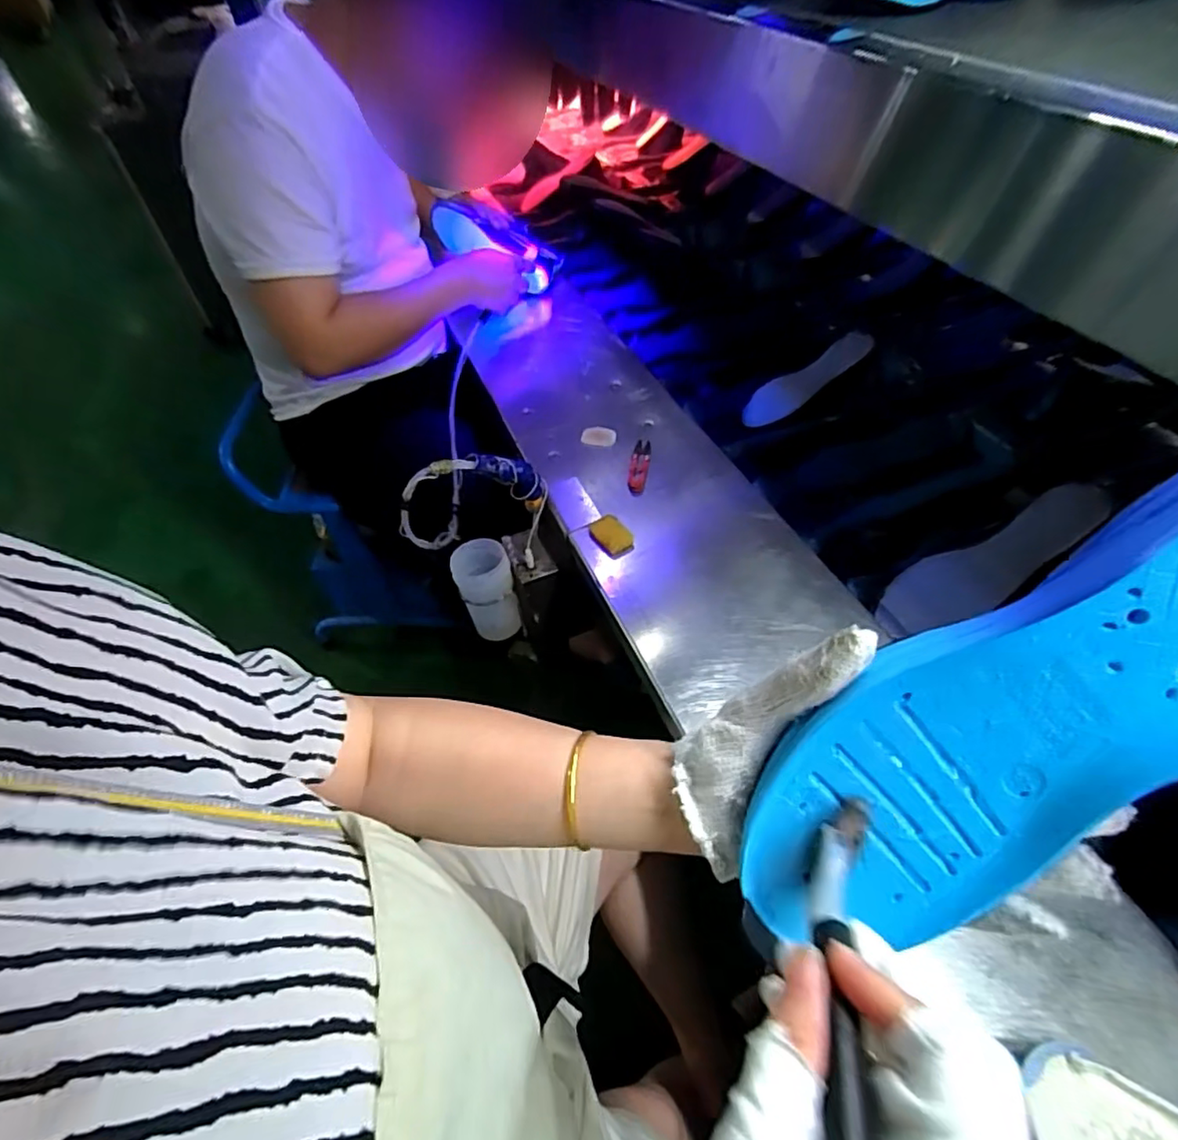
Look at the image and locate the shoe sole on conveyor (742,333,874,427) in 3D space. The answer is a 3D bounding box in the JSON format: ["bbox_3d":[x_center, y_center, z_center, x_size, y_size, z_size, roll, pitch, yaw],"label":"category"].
[{"bbox_3d":[0.324,-0.284,0.907,0.220,0.028,0.050,-33,53,3],"label":"shoe sole on conveyor"}]

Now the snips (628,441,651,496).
[{"bbox_3d":[0.065,-0.133,0.788,0.023,0.016,0.094,6,51,9],"label":"snips"}]

